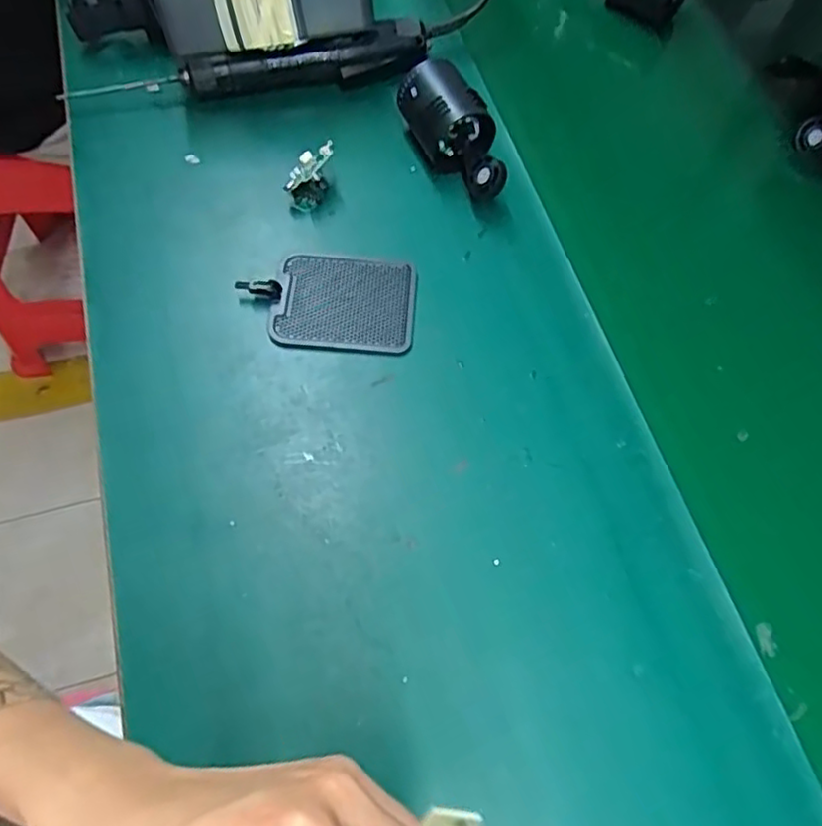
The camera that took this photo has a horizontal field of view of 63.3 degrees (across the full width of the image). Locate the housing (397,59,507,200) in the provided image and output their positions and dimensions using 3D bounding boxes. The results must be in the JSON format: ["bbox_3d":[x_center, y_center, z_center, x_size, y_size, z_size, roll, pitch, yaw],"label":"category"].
[{"bbox_3d":[0.037,-0.212,0.514,0.054,0.056,0.117,-28,68,-17],"label":"housing"}]

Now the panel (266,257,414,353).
[{"bbox_3d":[-0.046,-0.079,0.469,0.097,0.006,0.079,4,62,-1],"label":"panel"}]

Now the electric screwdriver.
[{"bbox_3d":[-0.129,-0.282,0.539,0.287,0.042,0.029,-10,64,-8],"label":"electric screwdriver"}]

